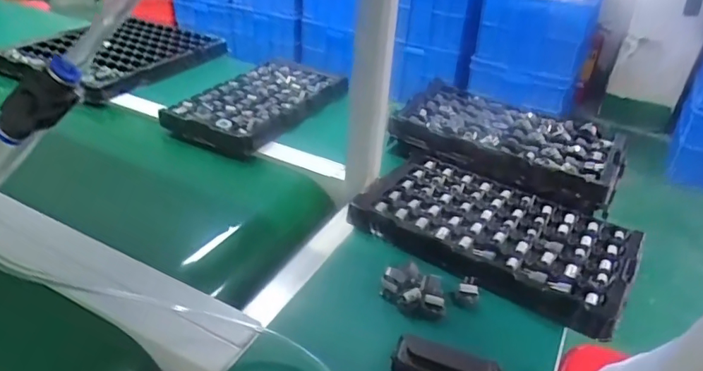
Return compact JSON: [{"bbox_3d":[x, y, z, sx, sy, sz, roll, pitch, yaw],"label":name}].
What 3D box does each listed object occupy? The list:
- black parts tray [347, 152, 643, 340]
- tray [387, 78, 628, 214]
[{"bbox_3d":[0.197,0.065,0.732,0.361,0.047,0.224,23,38,26],"label":"black parts tray"},{"bbox_3d":[0.270,-0.084,0.893,0.362,0.056,0.212,21,37,24],"label":"tray"}]

